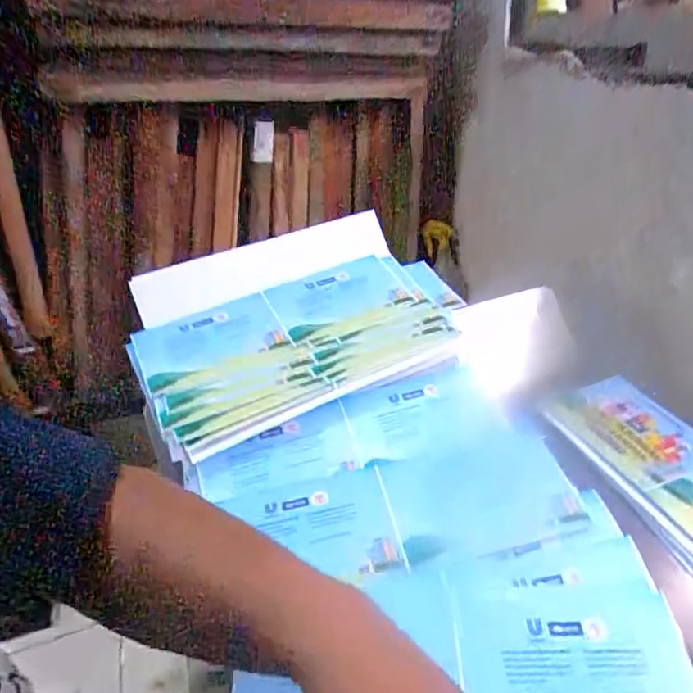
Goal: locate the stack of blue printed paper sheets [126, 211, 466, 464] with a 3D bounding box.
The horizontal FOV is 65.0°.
[{"bbox_3d":[-0.057,-0.027,0.632,0.358,0.115,0.250,-16,34,-16],"label":"stack of blue printed paper sheets"}]

